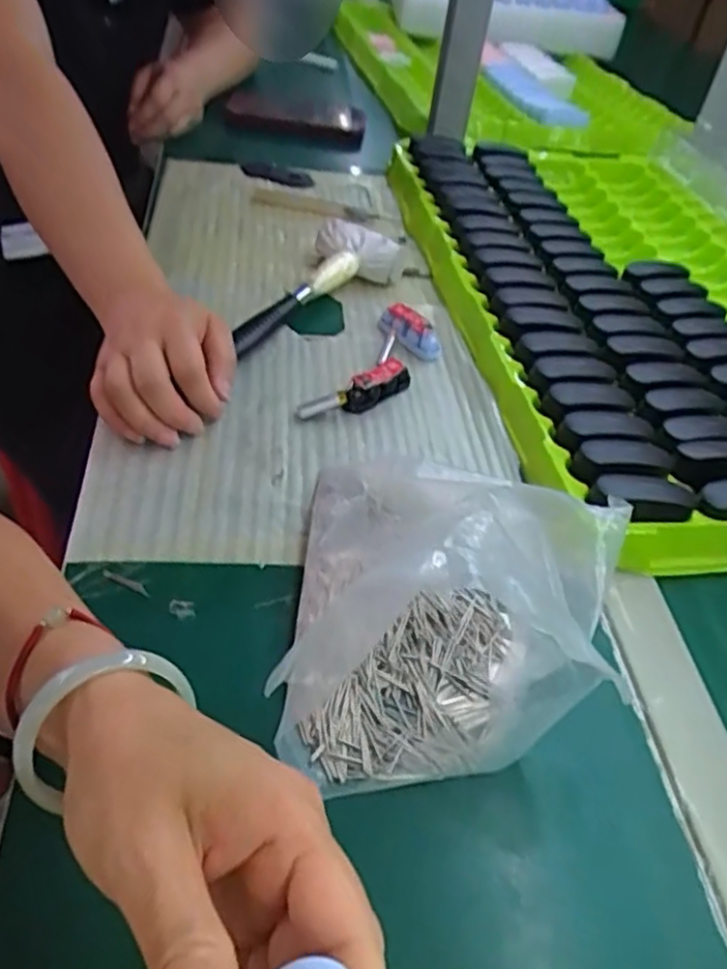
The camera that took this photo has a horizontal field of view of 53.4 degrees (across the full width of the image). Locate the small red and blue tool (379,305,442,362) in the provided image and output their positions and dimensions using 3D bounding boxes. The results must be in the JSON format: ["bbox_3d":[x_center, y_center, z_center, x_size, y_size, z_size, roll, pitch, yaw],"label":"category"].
[{"bbox_3d":[0.038,-0.121,0.570,0.017,0.023,0.061,-26,54,-31],"label":"small red and blue tool"}]

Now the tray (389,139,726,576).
[{"bbox_3d":[0.258,-0.179,0.644,0.386,0.040,0.586,-4,45,-13],"label":"tray"}]

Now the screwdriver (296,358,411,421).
[{"bbox_3d":[-0.003,-0.066,0.511,0.091,0.021,0.025,-25,54,-30],"label":"screwdriver"}]

